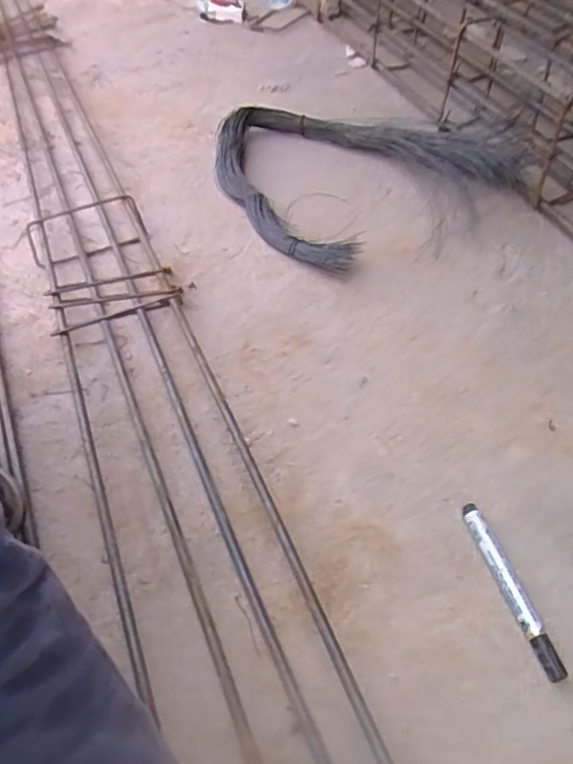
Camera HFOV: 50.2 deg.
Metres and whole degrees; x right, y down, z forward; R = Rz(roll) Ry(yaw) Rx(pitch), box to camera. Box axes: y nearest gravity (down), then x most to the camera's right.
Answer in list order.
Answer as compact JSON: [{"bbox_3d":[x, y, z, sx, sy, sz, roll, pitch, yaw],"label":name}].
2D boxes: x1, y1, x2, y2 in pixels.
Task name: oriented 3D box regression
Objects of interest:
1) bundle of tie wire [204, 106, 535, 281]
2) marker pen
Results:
[{"bbox_3d":[0.069,-0.312,0.862,0.334,0.050,0.412,-31,55,-20],"label":"bundle of tie wire"},{"bbox_3d":[0.176,0.162,0.485,0.016,0.016,0.143,-16,51,-8],"label":"marker pen"}]

